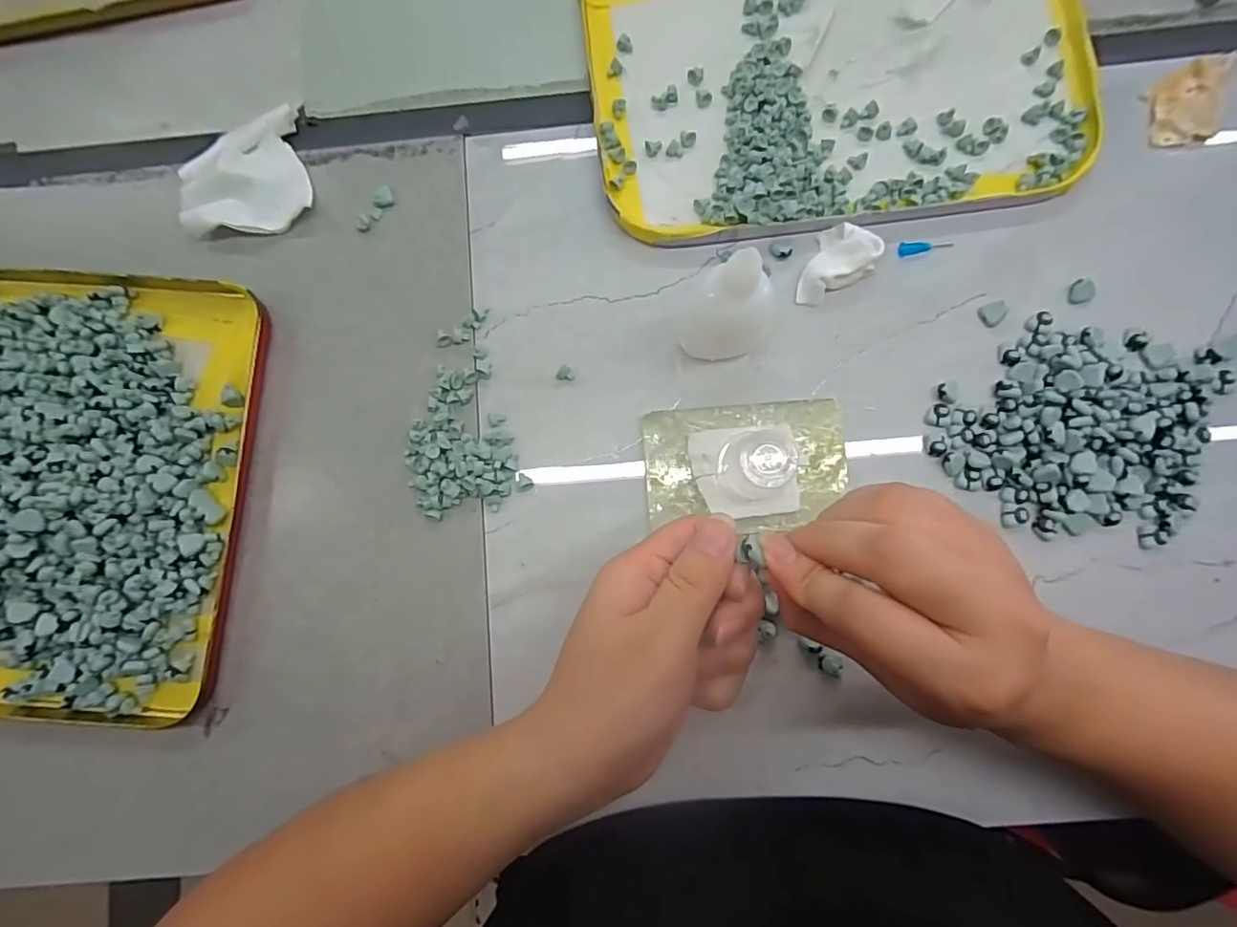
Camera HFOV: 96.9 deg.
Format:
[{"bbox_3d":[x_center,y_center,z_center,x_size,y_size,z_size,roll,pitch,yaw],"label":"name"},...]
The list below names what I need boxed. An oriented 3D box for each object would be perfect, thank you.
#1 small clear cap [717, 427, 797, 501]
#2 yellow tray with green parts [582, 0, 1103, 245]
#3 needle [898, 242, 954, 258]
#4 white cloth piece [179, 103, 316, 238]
[{"bbox_3d":[0.070,-0.002,0.272,0.037,0.039,0.036,0,83,3],"label":"small clear cap"},{"bbox_3d":[0.120,-0.236,0.314,0.269,0.017,0.205,-8,83,2],"label":"yellow tray with green parts"},{"bbox_3d":[0.172,-0.121,0.306,0.030,0.005,0.007,-7,83,2],"label":"needle"},{"bbox_3d":[-0.221,-0.169,0.322,0.072,0.014,0.070,-17,83,0],"label":"white cloth piece"}]

